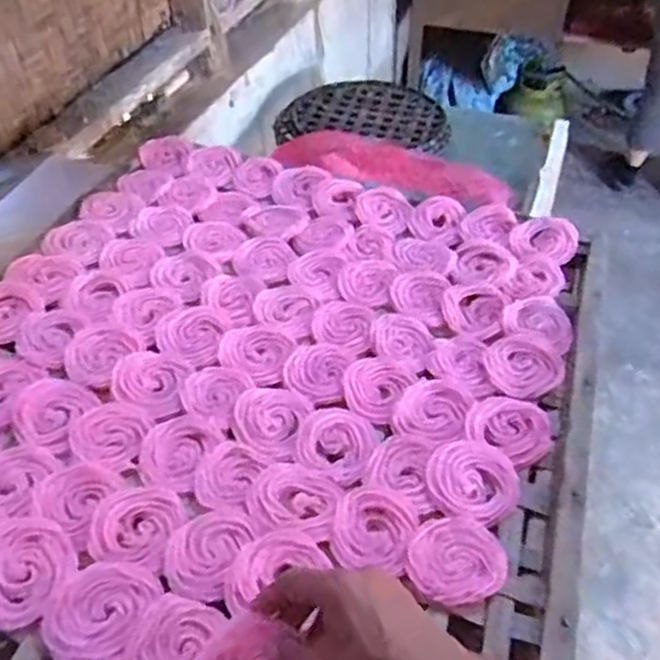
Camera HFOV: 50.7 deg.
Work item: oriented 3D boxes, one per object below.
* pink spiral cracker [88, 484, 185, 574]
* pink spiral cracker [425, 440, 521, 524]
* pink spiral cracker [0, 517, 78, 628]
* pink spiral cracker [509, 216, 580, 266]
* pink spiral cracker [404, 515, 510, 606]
[{"bbox_3d":[-0.149,0.147,0.531,0.065,0.006,0.068,7,45,7],"label":"pink spiral cracker"},{"bbox_3d":[0.118,0.124,0.577,0.075,0.006,0.072,0,44,0],"label":"pink spiral cracker"},{"bbox_3d":[-0.222,0.171,0.504,0.067,0.004,0.078,-24,49,-23],"label":"pink spiral cracker"},{"bbox_3d":[0.243,-0.104,0.787,0.072,0.015,0.072,14,46,14],"label":"pink spiral cracker"},{"bbox_3d":[0.093,0.168,0.517,0.072,0.014,0.071,0,44,0],"label":"pink spiral cracker"}]

